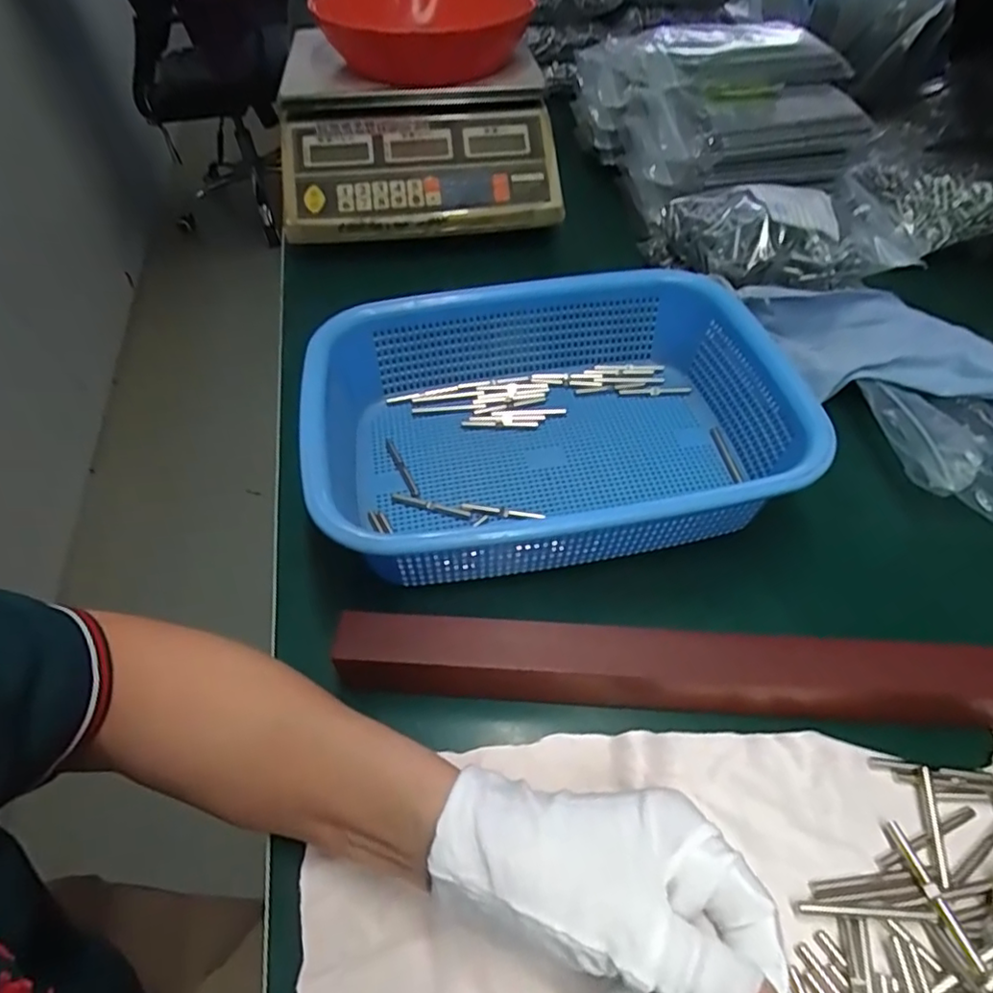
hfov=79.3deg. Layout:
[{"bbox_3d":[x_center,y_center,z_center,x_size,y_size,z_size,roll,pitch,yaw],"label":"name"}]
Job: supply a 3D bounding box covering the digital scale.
[{"bbox_3d":[-0.085,-0.379,0.606,0.261,0.095,0.262,-6,52,-2],"label":"digital scale"}]

